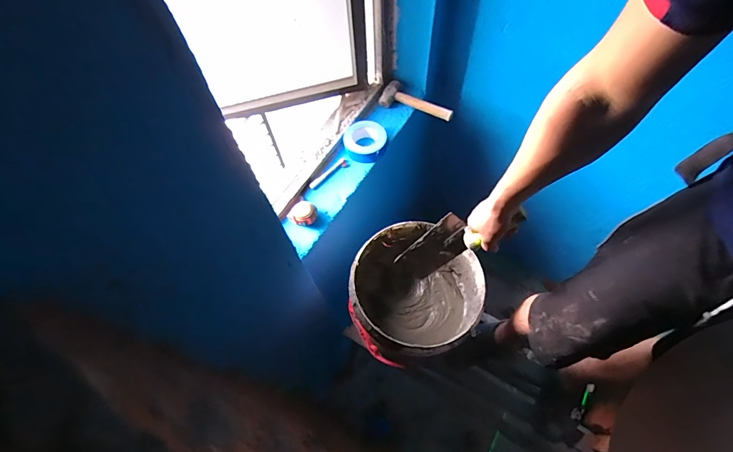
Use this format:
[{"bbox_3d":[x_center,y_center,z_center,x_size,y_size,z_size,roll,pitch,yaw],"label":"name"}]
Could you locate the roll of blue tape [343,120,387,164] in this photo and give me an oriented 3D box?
[{"bbox_3d":[-0.005,-0.273,1.163,0.136,0.048,0.163,-9,62,-1],"label":"roll of blue tape"}]

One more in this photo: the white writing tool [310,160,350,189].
[{"bbox_3d":[-0.115,-0.159,1.132,0.142,0.011,0.021,-35,65,-14],"label":"white writing tool"}]

